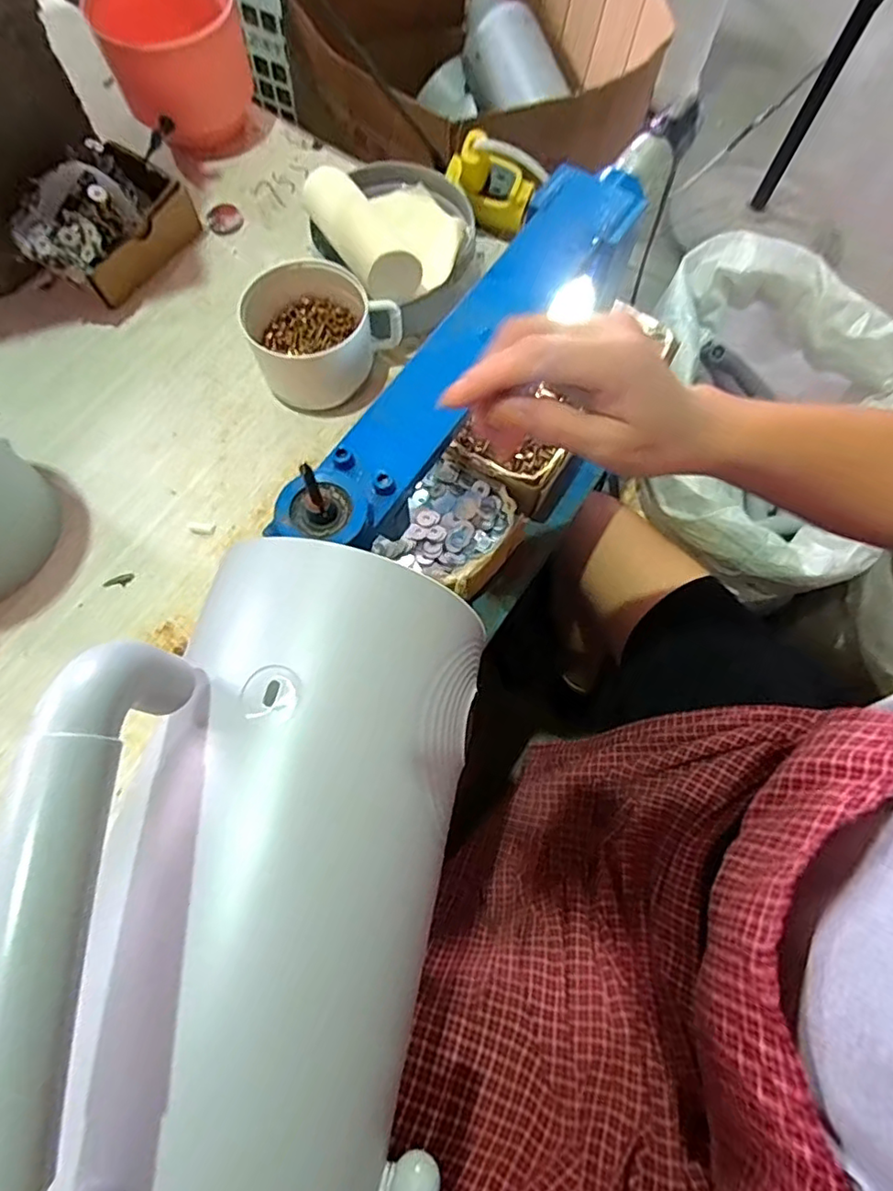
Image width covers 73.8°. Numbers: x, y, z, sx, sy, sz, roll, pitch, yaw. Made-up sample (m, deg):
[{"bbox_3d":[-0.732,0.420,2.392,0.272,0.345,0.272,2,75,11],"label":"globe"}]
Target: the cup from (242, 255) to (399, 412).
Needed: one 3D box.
[{"bbox_3d":[-0.124,-0.243,0.545,0.112,0.069,0.112,0,72,-1],"label":"cup"}]

